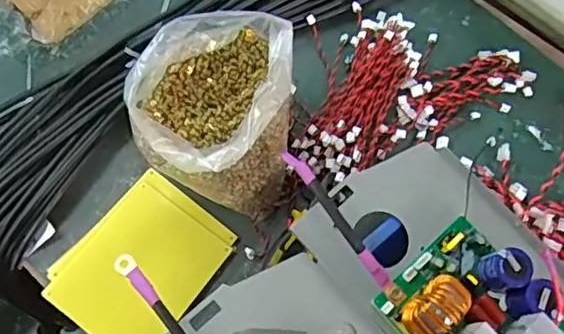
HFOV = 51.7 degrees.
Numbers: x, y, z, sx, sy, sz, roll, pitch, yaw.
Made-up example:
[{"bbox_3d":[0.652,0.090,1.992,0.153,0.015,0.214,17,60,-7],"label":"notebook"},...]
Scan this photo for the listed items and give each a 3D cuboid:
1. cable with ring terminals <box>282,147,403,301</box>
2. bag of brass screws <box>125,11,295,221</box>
[{"bbox_3d":[0.056,0.054,0.531,0.016,0.041,0.164,-36,78,-14],"label":"cable with ring terminals"},{"bbox_3d":[-0.061,-0.057,0.587,0.140,0.139,0.162,14,71,0],"label":"bag of brass screws"}]

